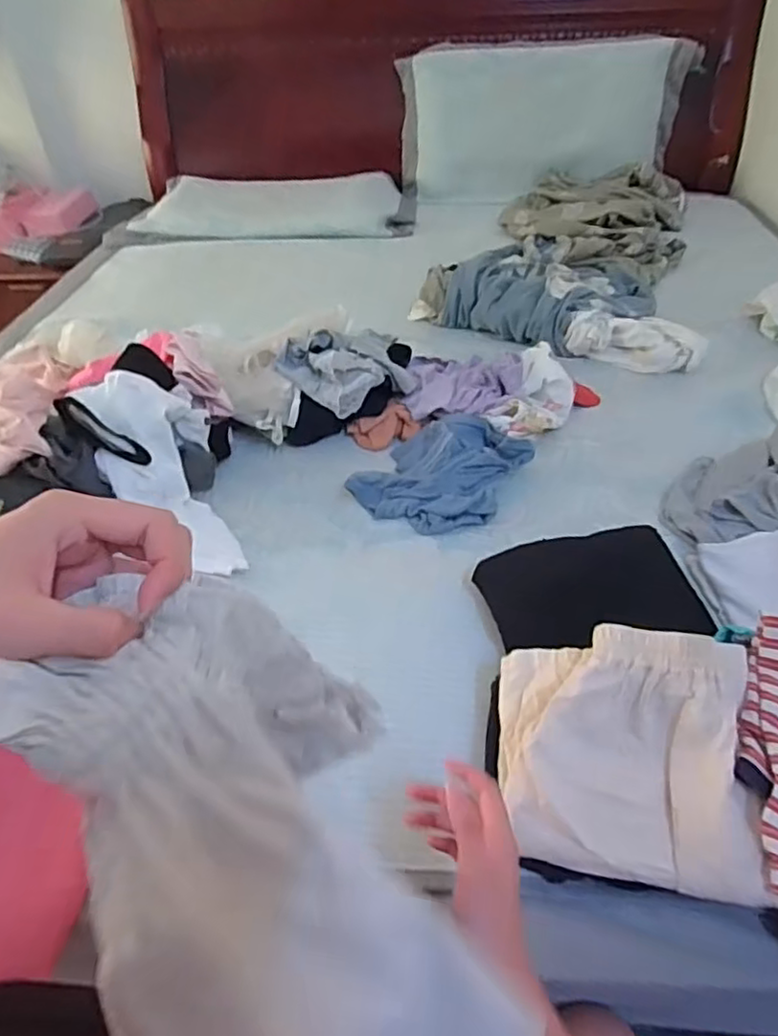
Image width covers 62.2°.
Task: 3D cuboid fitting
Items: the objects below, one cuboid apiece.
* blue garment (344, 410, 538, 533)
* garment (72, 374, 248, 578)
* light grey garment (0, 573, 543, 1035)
[{"bbox_3d":[0.072,-0.067,0.894,0.192,0.058,0.197,18,45,23],"label":"blue garment"},{"bbox_3d":[-0.289,-0.050,0.830,0.106,0.078,0.307,-31,83,-29],"label":"garment"},{"bbox_3d":[-0.045,0.162,0.282,0.143,0.284,0.062,-30,7,-27],"label":"light grey garment"}]

